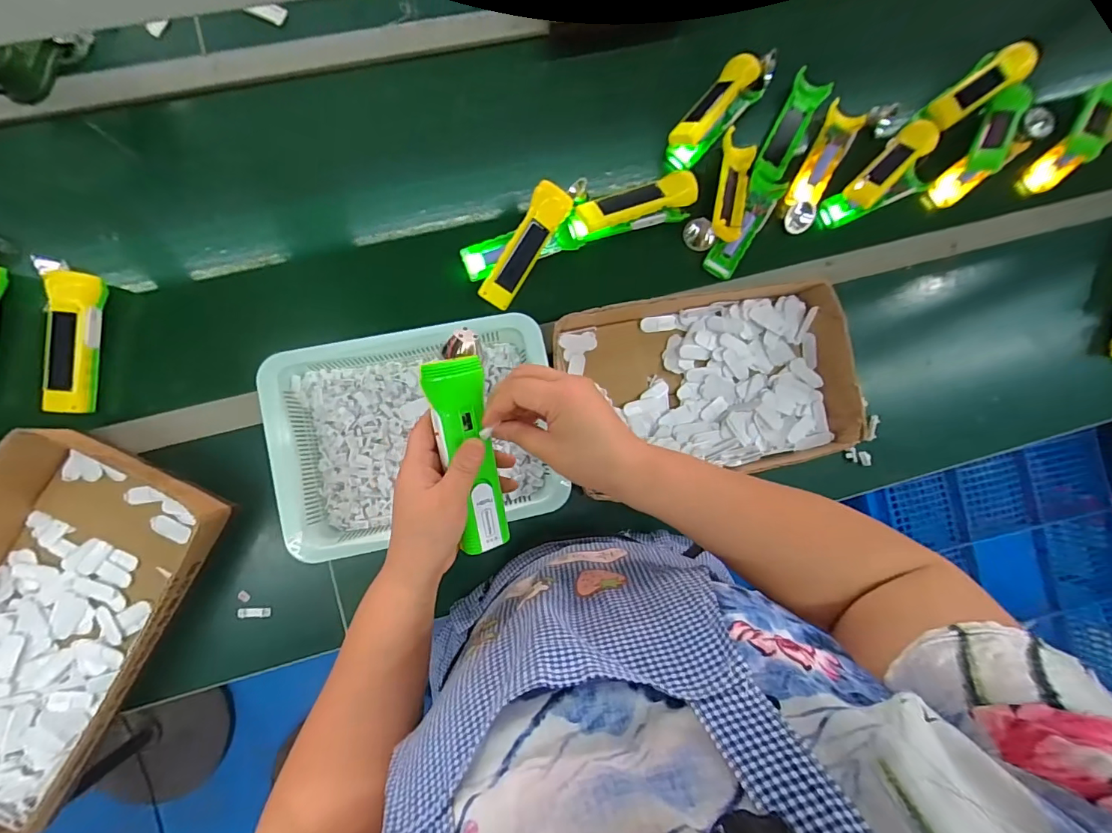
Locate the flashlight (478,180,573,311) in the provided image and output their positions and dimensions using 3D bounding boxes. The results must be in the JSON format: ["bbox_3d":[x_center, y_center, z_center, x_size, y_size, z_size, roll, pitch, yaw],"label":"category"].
[{"bbox_3d":[-0.042,-0.220,0.609,0.045,0.023,0.165,33,99,-3],"label":"flashlight"}]

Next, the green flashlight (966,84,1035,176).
[{"bbox_3d":[0.685,-0.440,0.725,0.046,0.021,0.154,27,84,-4],"label":"green flashlight"}]

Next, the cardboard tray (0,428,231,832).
[{"bbox_3d":[-0.575,0.243,0.520,0.231,0.066,0.432,28,83,-4],"label":"cardboard tray"}]

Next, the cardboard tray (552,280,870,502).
[{"bbox_3d":[0.198,-0.043,0.614,0.393,0.065,0.235,-9,87,-7],"label":"cardboard tray"}]

